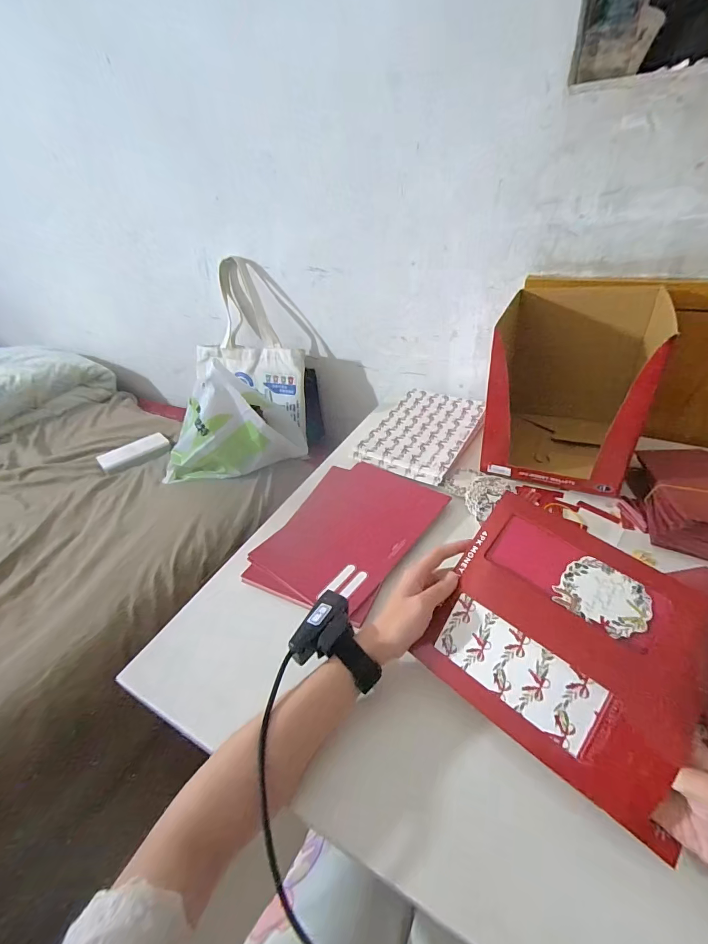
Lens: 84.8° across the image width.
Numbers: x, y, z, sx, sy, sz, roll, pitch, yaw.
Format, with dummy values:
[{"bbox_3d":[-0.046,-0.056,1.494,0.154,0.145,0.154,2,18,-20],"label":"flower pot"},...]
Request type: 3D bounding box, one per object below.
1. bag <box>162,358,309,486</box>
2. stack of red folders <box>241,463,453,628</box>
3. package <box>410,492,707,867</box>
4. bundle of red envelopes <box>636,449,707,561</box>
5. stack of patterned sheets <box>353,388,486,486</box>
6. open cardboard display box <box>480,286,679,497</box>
[{"bbox_3d":[-0.279,-0.115,0.868,0.313,0.252,0.165,-16,36,-17],"label":"bag"},{"bbox_3d":[0.000,0.081,0.565,0.199,0.028,0.269,16,43,23],"label":"stack of red folders"},{"bbox_3d":[0.184,0.140,0.341,0.201,0.015,0.196,28,75,34],"label":"package"},{"bbox_3d":[0.473,0.031,0.541,0.107,0.054,0.206,10,37,19],"label":"bundle of red envelopes"},{"bbox_3d":[0.139,-0.082,0.751,0.177,0.024,0.274,17,40,27],"label":"stack of patterned sheets"},{"bbox_3d":[0.335,-0.142,0.632,0.221,0.242,0.248,15,39,25],"label":"open cardboard display box"}]

